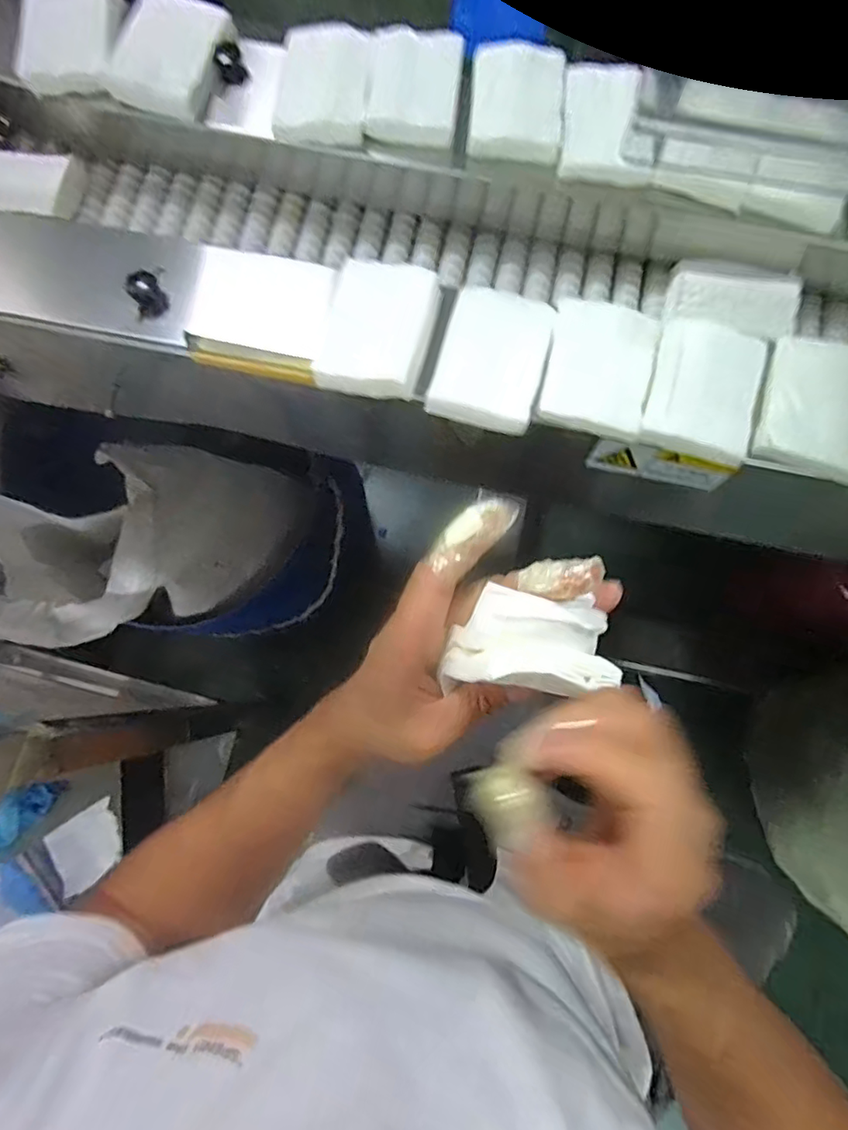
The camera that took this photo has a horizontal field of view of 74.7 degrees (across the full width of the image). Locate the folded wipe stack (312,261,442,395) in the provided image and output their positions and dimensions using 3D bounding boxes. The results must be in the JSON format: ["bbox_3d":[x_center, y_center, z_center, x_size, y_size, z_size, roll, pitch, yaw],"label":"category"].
[{"bbox_3d":[-0.036,-0.172,0.401,0.078,0.016,0.100,14,78,3],"label":"folded wipe stack"}]

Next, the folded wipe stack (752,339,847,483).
[{"bbox_3d":[0.279,-0.115,0.394,0.072,0.019,0.099,14,78,3],"label":"folded wipe stack"}]

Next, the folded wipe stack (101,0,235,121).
[{"bbox_3d":[-0.212,-0.427,0.463,0.081,0.030,0.096,15,79,3],"label":"folded wipe stack"}]

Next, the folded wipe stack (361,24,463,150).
[{"bbox_3d":[-0.007,-0.394,0.455,0.074,0.014,0.100,6,78,1],"label":"folded wipe stack"}]

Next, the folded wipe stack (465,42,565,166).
[{"bbox_3d":[0.076,-0.379,0.454,0.073,0.015,0.101,5,78,1],"label":"folded wipe stack"}]

